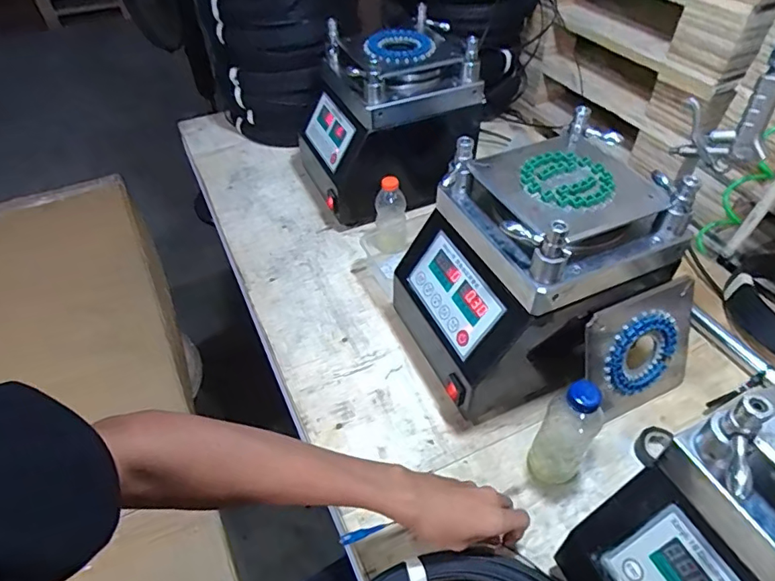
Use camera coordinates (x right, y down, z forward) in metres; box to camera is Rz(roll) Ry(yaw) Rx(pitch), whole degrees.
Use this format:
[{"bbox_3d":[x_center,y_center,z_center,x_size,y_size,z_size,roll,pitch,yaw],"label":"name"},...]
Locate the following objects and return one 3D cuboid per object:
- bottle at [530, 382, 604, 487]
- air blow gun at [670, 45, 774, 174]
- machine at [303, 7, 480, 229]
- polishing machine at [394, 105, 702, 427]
[{"bbox_3d":[0.209,0.154,0.578,0.058,0.172,0.069,29,54,26],"label":"bottle"},{"bbox_3d":[0.381,-0.210,0.545,0.089,0.171,0.027,32,55,28],"label":"air blow gun"},{"bbox_3d":[-0.001,-0.311,0.942,0.294,0.279,0.231,-14,48,-10],"label":"machine"},{"bbox_3d":[0.173,-0.022,0.666,0.280,0.279,0.217,-17,49,-14],"label":"polishing machine"}]

